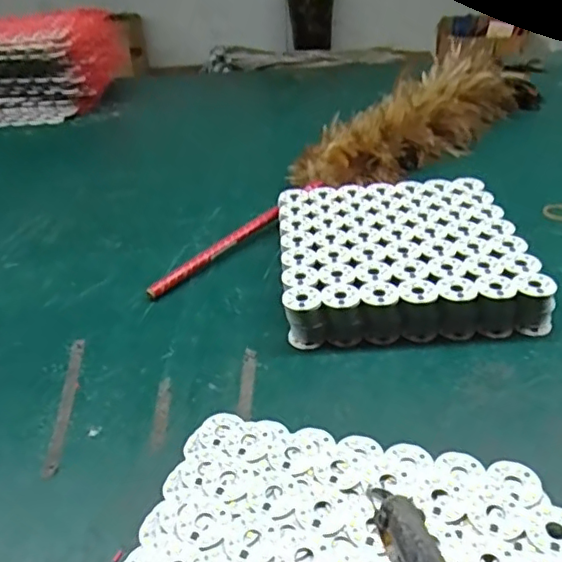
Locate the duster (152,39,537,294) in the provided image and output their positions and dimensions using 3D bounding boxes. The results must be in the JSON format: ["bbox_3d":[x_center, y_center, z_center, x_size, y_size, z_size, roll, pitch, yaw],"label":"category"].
[{"bbox_3d":[0.118,-0.179,0.713,0.709,0.074,0.117,-31,43,-33],"label":"duster"}]

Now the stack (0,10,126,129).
[{"bbox_3d":[-0.445,-0.390,1.032,0.251,0.138,0.243,3,35,11],"label":"stack"}]

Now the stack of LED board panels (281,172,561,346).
[{"bbox_3d":[0.108,-0.031,0.536,0.210,0.040,0.210,-4,35,1],"label":"stack of LED board panels"}]

